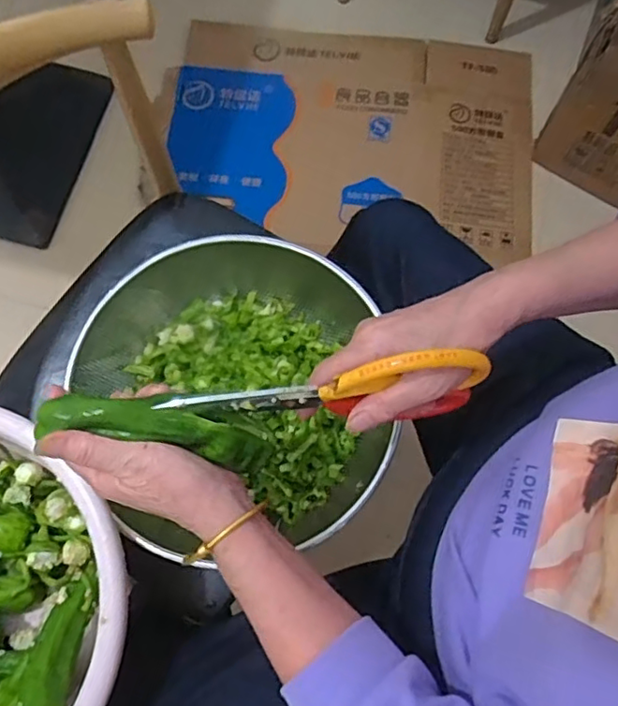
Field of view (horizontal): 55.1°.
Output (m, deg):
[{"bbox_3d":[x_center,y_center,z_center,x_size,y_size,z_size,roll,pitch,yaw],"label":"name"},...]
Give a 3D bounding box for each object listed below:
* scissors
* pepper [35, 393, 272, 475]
[{"bbox_3d":[0.011,0.029,0.378,0.203,0.065,0.027,-6,75,4],"label":"scissors"},{"bbox_3d":[-0.096,0.047,0.382,0.146,0.024,0.033,15,75,-13],"label":"pepper"}]

